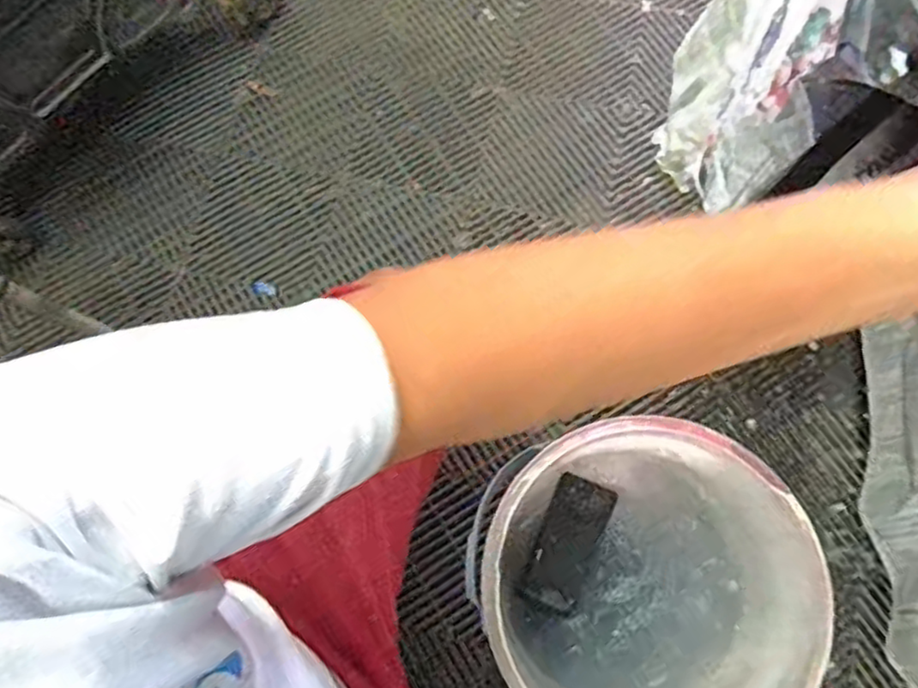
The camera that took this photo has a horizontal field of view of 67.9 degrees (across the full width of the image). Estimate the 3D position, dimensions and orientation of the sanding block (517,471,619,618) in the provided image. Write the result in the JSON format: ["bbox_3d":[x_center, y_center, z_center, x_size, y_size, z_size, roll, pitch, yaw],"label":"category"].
[{"bbox_3d":[0.120,0.218,0.748,0.065,0.016,0.143,24,76,7],"label":"sanding block"}]

